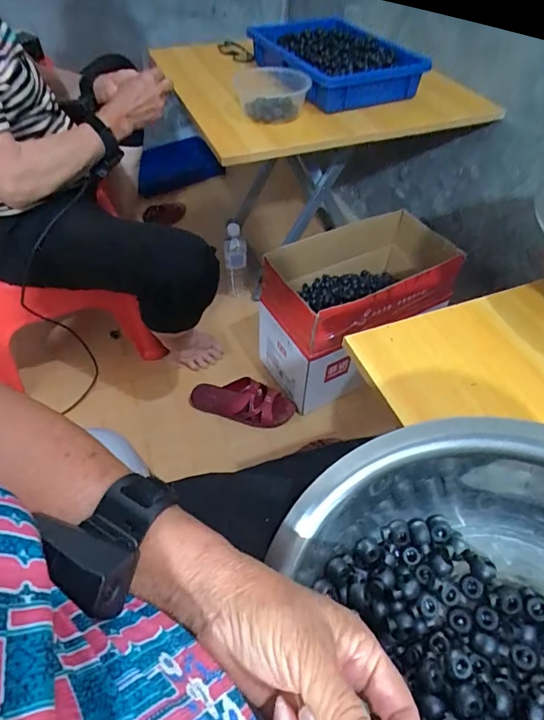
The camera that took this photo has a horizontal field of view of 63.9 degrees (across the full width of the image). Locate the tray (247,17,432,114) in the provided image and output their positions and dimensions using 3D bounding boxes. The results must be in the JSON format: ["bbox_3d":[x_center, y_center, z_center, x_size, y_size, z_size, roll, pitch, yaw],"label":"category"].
[{"bbox_3d":[0.142,-0.690,0.996,0.274,0.094,0.412,-12,51,-12],"label":"tray"}]

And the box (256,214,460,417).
[{"bbox_3d":[0.195,-0.124,1.010,0.422,0.295,0.241,-26,55,-22],"label":"box"}]

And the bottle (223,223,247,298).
[{"bbox_3d":[-0.101,-0.270,1.213,0.060,0.211,0.060,-5,50,-7],"label":"bottle"}]

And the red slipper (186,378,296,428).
[{"bbox_3d":[-0.068,0.096,1.005,0.236,0.058,0.090,15,50,10],"label":"red slipper"}]

